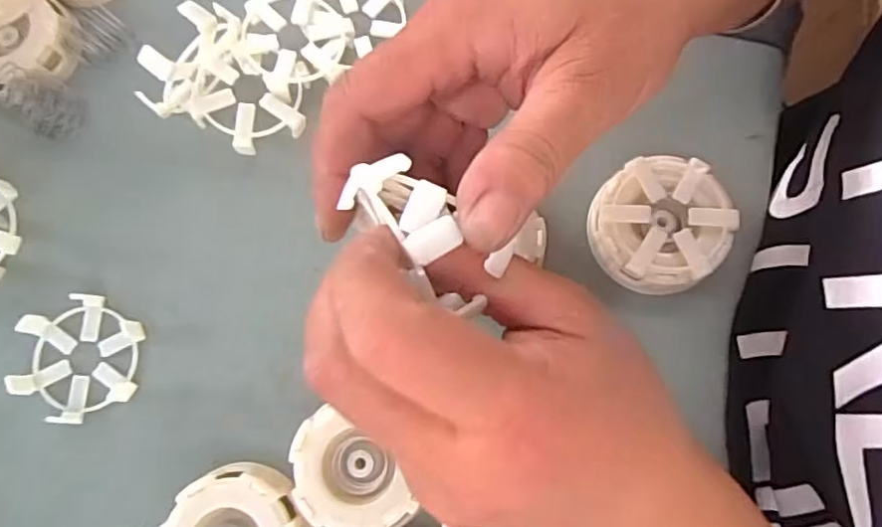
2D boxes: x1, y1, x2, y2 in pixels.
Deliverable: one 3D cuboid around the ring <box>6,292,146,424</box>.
[{"bbox_3d":[-0.172,0.044,0.282,0.054,0.012,0.059,0,78,1],"label":"ring"}]

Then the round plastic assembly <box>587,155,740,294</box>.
[{"bbox_3d":[0.102,-0.018,0.281,0.060,0.023,0.059,0,78,1],"label":"round plastic assembly"}]

